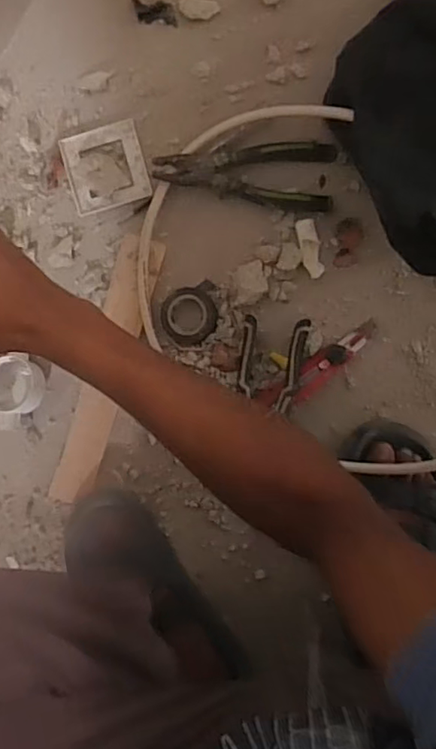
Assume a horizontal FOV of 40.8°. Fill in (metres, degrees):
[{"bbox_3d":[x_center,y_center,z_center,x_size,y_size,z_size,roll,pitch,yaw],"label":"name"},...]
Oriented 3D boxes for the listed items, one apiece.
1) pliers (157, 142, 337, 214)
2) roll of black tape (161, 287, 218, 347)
[{"bbox_3d":[0.029,-0.217,0.626,0.187,0.031,0.071,5,94,5],"label":"pliers"},{"bbox_3d":[-0.032,-0.064,0.644,0.060,0.013,0.063,0,94,5],"label":"roll of black tape"}]

